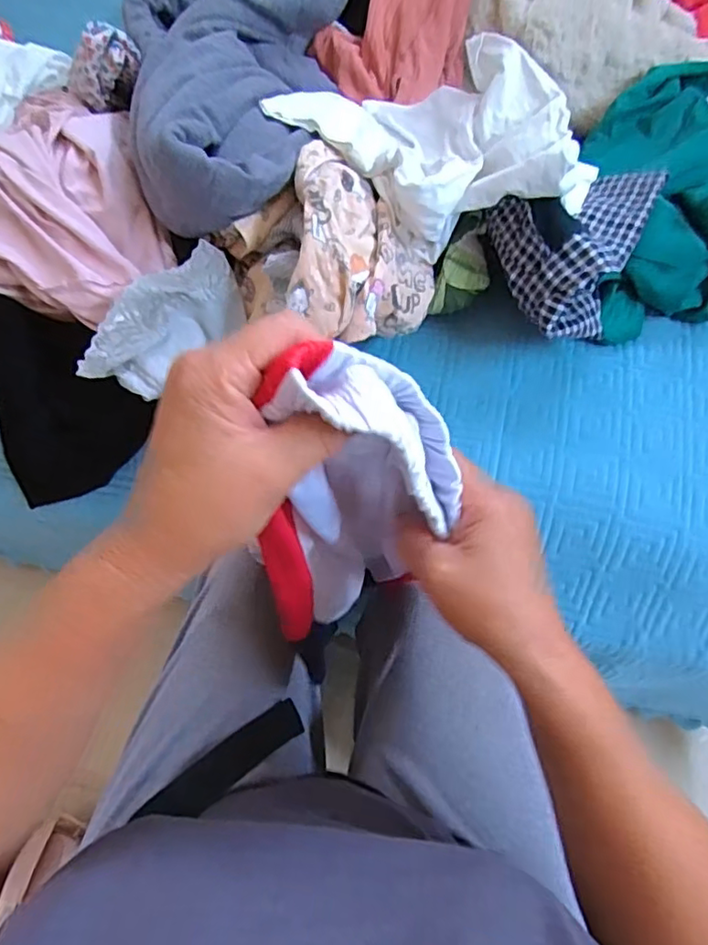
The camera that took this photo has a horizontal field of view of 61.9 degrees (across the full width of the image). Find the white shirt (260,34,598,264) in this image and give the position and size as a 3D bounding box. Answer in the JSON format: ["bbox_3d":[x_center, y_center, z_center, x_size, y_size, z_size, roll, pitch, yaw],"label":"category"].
[{"bbox_3d":[0.081,-0.358,0.638,0.315,0.118,0.193,39,70,16],"label":"white shirt"}]

